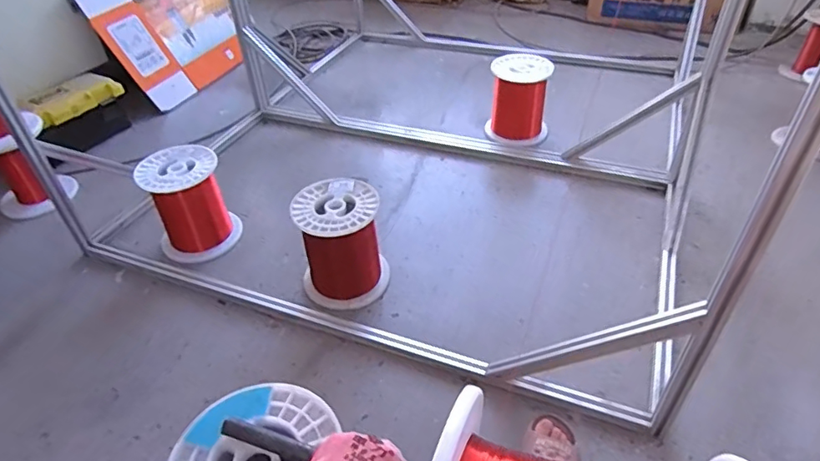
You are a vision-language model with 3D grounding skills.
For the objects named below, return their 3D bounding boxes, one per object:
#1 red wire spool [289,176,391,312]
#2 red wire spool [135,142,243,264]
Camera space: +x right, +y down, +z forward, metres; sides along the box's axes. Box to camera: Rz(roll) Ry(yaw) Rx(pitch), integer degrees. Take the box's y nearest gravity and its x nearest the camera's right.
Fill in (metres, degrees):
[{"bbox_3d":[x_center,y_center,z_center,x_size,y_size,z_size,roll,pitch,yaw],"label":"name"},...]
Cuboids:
[{"bbox_3d":[-0.161,0.036,1.244,0.197,0.243,0.206,-2,42,1],"label":"red wire spool"},{"bbox_3d":[-0.583,-0.073,1.390,0.196,0.236,0.211,-2,42,1],"label":"red wire spool"}]

